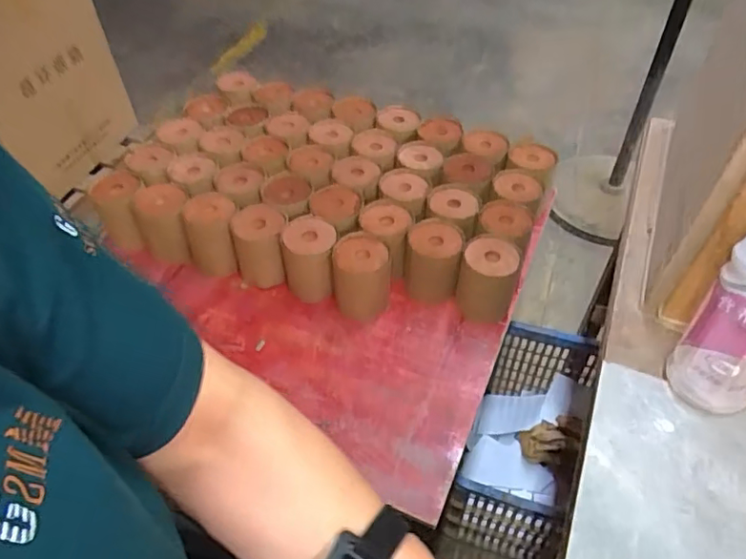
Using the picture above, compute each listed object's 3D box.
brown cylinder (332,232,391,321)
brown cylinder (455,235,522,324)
[{"bbox_3d":[-0.017,0.002,0.835,0.081,0.107,0.096,-1,48,0],"label":"brown cylinder"},{"bbox_3d":[0.174,-0.002,0.835,0.081,0.101,0.088,13,50,13],"label":"brown cylinder"}]

